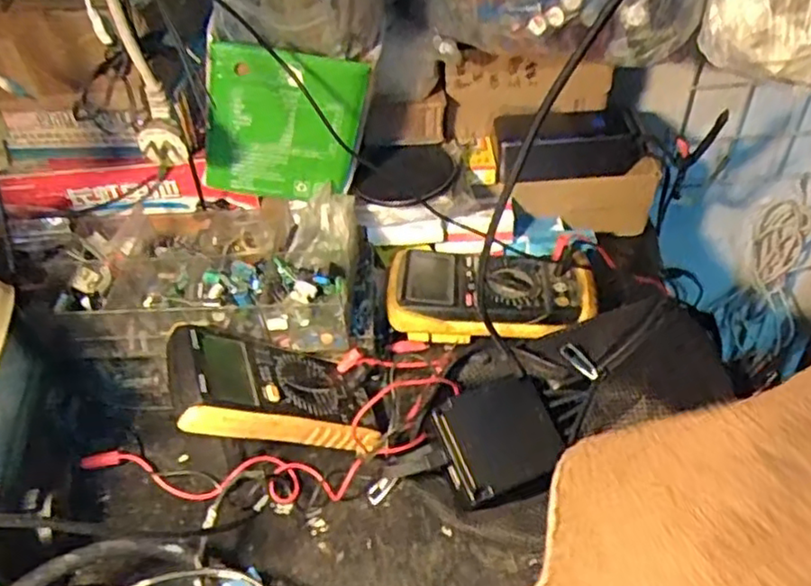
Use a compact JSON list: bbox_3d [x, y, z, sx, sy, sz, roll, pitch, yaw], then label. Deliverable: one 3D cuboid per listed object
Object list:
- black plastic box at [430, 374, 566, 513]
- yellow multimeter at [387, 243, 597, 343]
[{"bbox_3d":[0.068,0.108,0.486,0.081,0.035,0.081,-17,67,-18],"label":"black plastic box"},{"bbox_3d":[0.077,-0.004,0.620,0.182,0.040,0.099,0,43,5],"label":"yellow multimeter"}]

